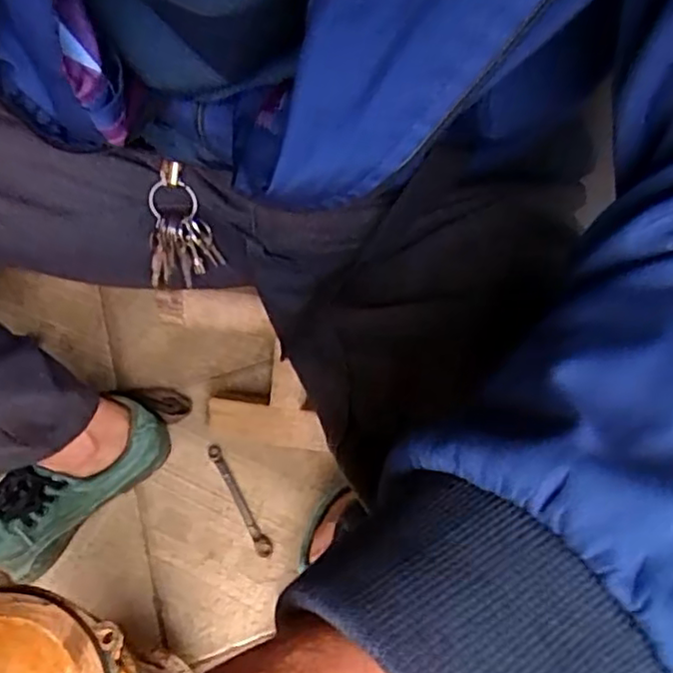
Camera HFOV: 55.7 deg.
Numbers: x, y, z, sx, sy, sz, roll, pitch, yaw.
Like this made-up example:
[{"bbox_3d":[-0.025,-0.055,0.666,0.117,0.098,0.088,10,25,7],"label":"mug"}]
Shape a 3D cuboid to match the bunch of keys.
[{"bbox_3d":[-0.124,-0.079,0.482,0.052,0.092,0.034,-32,62,-18],"label":"bunch of keys"}]

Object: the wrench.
[{"bbox_3d":[-0.108,0.179,0.701,0.018,0.011,0.144,-26,58,-14],"label":"wrench"}]

